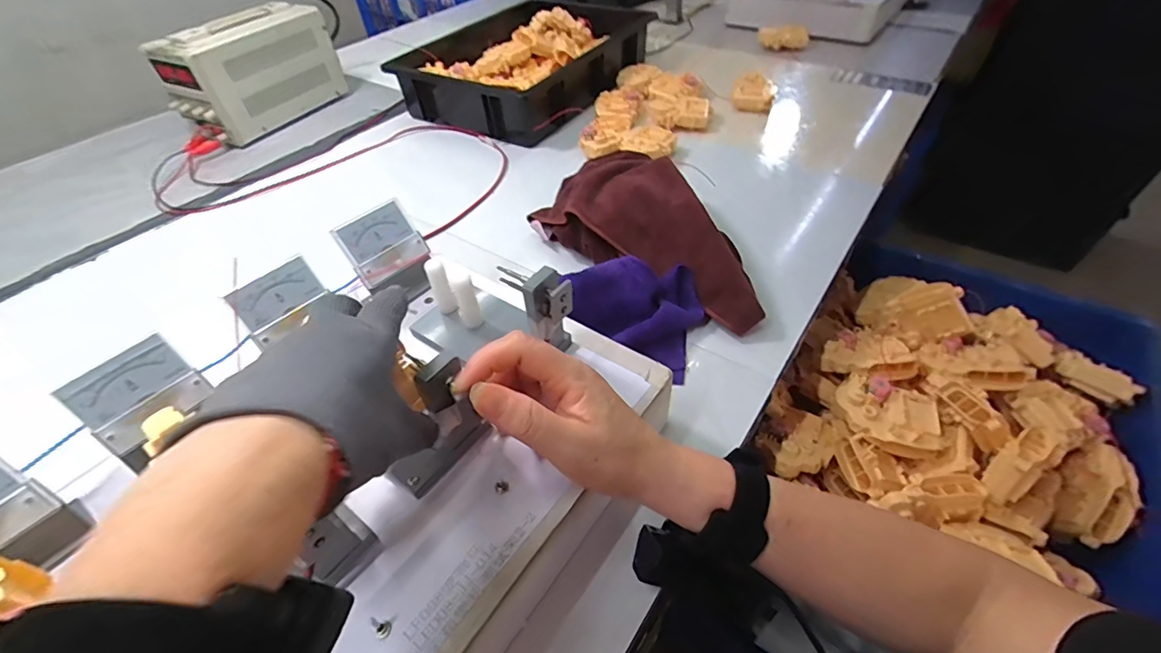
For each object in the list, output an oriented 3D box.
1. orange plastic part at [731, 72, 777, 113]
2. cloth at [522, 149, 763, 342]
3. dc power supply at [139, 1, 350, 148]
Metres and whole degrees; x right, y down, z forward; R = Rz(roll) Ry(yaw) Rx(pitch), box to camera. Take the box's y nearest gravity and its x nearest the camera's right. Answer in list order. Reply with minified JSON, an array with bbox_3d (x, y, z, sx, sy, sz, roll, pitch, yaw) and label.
[{"bbox_3d":[0.302,-0.412,0.855,0.073,0.036,0.085,10,48,12],"label":"orange plastic part"},{"bbox_3d":[0.092,-0.111,0.555,0.274,0.078,0.137,29,56,27],"label":"cloth"},{"bbox_3d":[-0.559,-0.442,0.851,0.103,0.150,0.271,20,52,21],"label":"dc power supply"}]

